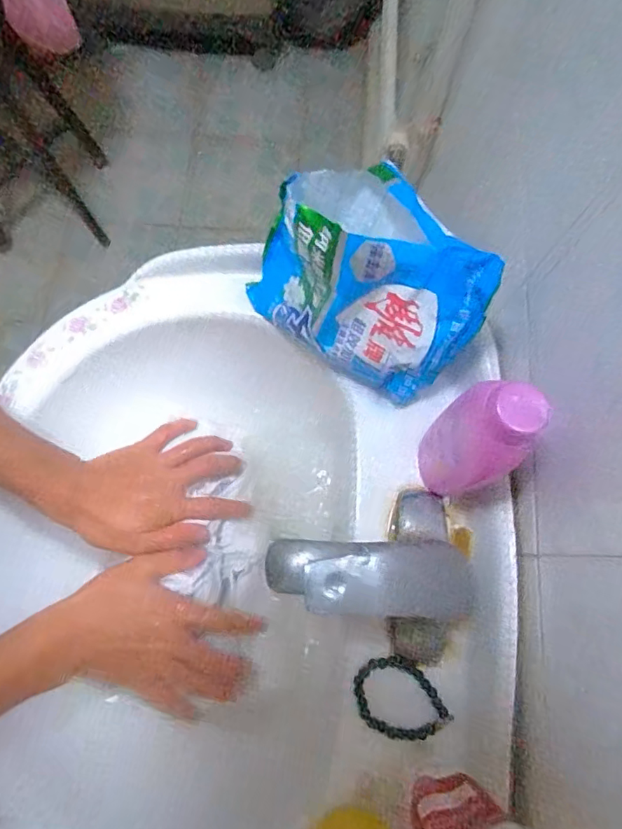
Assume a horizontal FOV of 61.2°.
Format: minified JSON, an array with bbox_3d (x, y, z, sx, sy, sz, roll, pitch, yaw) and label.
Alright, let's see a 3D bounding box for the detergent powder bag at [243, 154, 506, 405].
[{"bbox_3d":[0.042,-0.104,0.417,0.180,0.142,0.112,39,78,8],"label":"detergent powder bag"}]

